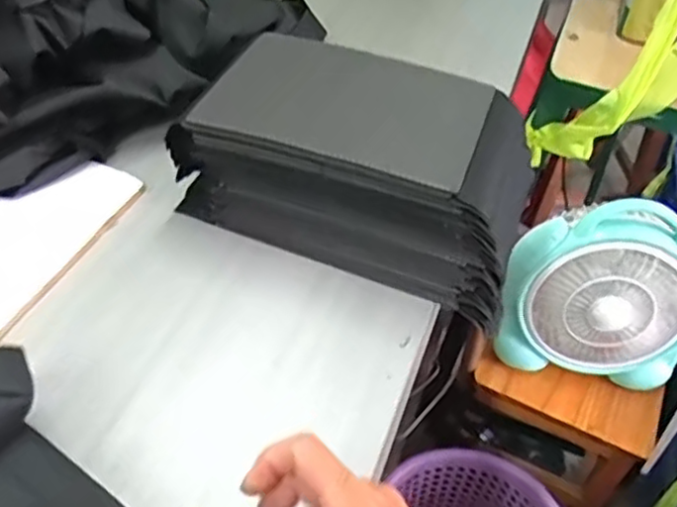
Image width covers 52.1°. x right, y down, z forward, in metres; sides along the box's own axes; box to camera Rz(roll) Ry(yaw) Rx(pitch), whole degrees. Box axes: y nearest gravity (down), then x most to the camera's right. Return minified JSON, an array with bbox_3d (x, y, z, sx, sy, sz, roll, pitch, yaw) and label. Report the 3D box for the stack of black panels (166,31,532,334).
[{"bbox_3d":[0.016,-0.080,0.598,0.288,0.113,0.161,19,48,11],"label":"stack of black panels"}]

